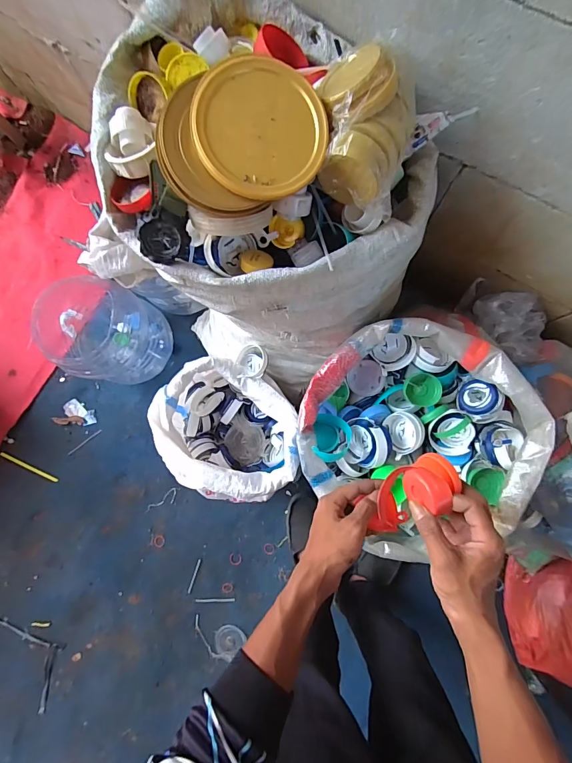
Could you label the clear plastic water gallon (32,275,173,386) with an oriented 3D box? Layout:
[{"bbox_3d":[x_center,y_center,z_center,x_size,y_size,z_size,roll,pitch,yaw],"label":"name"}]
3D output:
[{"bbox_3d":[-0.463,-0.127,1.011,0.234,0.313,0.234,0,84,3],"label":"clear plastic water gallon"}]

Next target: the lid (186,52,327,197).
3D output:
[{"bbox_3d":[-0.024,-0.241,0.367,0.124,0.007,0.119,-1,96,-10],"label":"lid"}]

